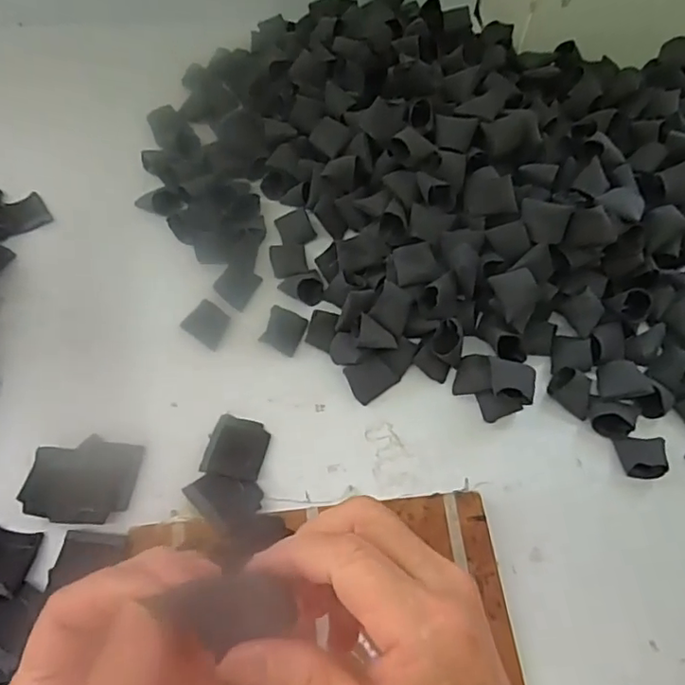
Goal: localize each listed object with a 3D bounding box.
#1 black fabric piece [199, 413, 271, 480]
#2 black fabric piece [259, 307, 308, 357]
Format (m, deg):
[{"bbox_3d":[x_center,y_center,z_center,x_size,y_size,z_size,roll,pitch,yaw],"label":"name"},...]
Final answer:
[{"bbox_3d":[-0.088,0.087,0.469,0.048,0.005,0.052,13,60,4],"label":"black fabric piece"},{"bbox_3d":[-0.055,-0.011,0.529,0.036,0.008,0.040,20,61,9],"label":"black fabric piece"}]

